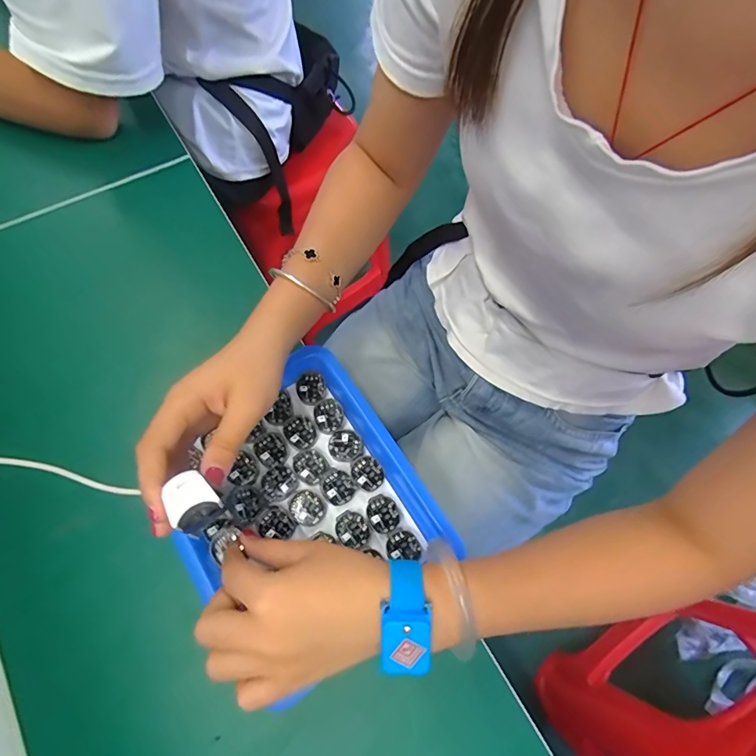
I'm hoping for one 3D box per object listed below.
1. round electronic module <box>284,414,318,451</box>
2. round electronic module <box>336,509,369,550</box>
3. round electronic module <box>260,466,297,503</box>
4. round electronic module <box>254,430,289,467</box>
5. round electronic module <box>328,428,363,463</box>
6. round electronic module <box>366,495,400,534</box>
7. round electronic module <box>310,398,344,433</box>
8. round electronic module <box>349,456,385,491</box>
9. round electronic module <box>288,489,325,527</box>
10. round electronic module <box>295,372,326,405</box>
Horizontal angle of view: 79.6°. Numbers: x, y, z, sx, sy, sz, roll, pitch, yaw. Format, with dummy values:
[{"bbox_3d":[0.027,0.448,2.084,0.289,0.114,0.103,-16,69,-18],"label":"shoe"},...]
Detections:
[{"bbox_3d":[-0.064,0.045,0.376,0.024,0.007,0.028,-42,76,-15],"label":"round electronic module"},{"bbox_3d":[-0.020,0.117,0.351,0.024,0.007,0.028,-23,72,-9],"label":"round electronic module"},{"bbox_3d":[-0.079,0.084,0.362,0.028,0.007,0.024,-42,76,-15],"label":"round electronic module"},{"bbox_3d":[-0.087,0.058,0.369,0.024,0.006,0.027,-29,73,-11],"label":"round electronic module"},{"bbox_3d":[-0.027,0.056,0.374,0.026,0.006,0.026,0,70,-1],"label":"round electronic module"},{"bbox_3d":[0.004,0.107,0.357,0.025,0.005,0.028,13,70,4],"label":"round electronic module"},{"bbox_3d":[-0.043,0.032,0.383,0.027,0.004,0.029,0,70,-1],"label":"round electronic module"},{"bbox_3d":[-0.009,0.077,0.368,0.027,0.011,0.025,0,70,-1],"label":"round electronic module"},{"bbox_3d":[-0.057,0.101,0.356,0.025,0.010,0.029,-42,76,-15],"label":"round electronic module"},{"bbox_3d":[-0.058,0.009,0.390,0.025,0.008,0.027,0,70,-1],"label":"round electronic module"}]

